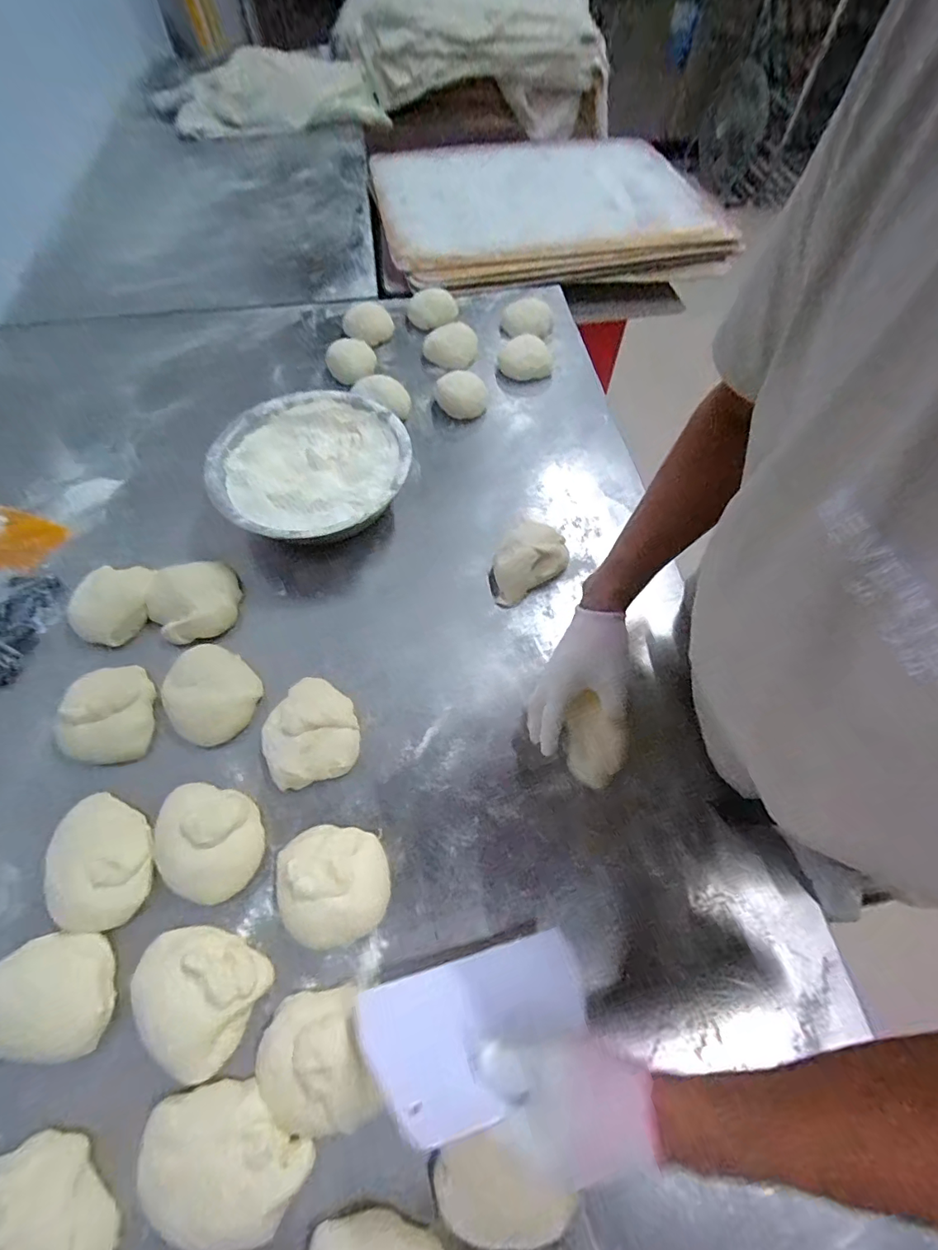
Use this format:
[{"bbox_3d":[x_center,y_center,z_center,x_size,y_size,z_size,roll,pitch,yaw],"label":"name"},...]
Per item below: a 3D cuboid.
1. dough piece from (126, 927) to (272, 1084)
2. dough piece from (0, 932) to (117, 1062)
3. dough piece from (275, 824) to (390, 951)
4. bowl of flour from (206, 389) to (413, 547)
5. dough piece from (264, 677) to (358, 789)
[{"bbox_3d":[-0.260,0.348,0.454,0.124,0.036,0.103,26,64,13],"label":"dough piece"},{"bbox_3d":[-0.390,0.346,0.448,0.108,0.041,0.096,1,61,0],"label":"dough piece"},{"bbox_3d":[-0.142,0.266,0.498,0.117,0.039,0.113,-4,61,-3],"label":"dough piece"},{"bbox_3d":[-0.232,-0.225,0.734,0.275,0.095,0.270,0,61,-1],"label":"bowl of flour"},{"bbox_3d":[-0.191,0.119,0.577,0.107,0.037,0.136,-18,63,-10],"label":"dough piece"}]

